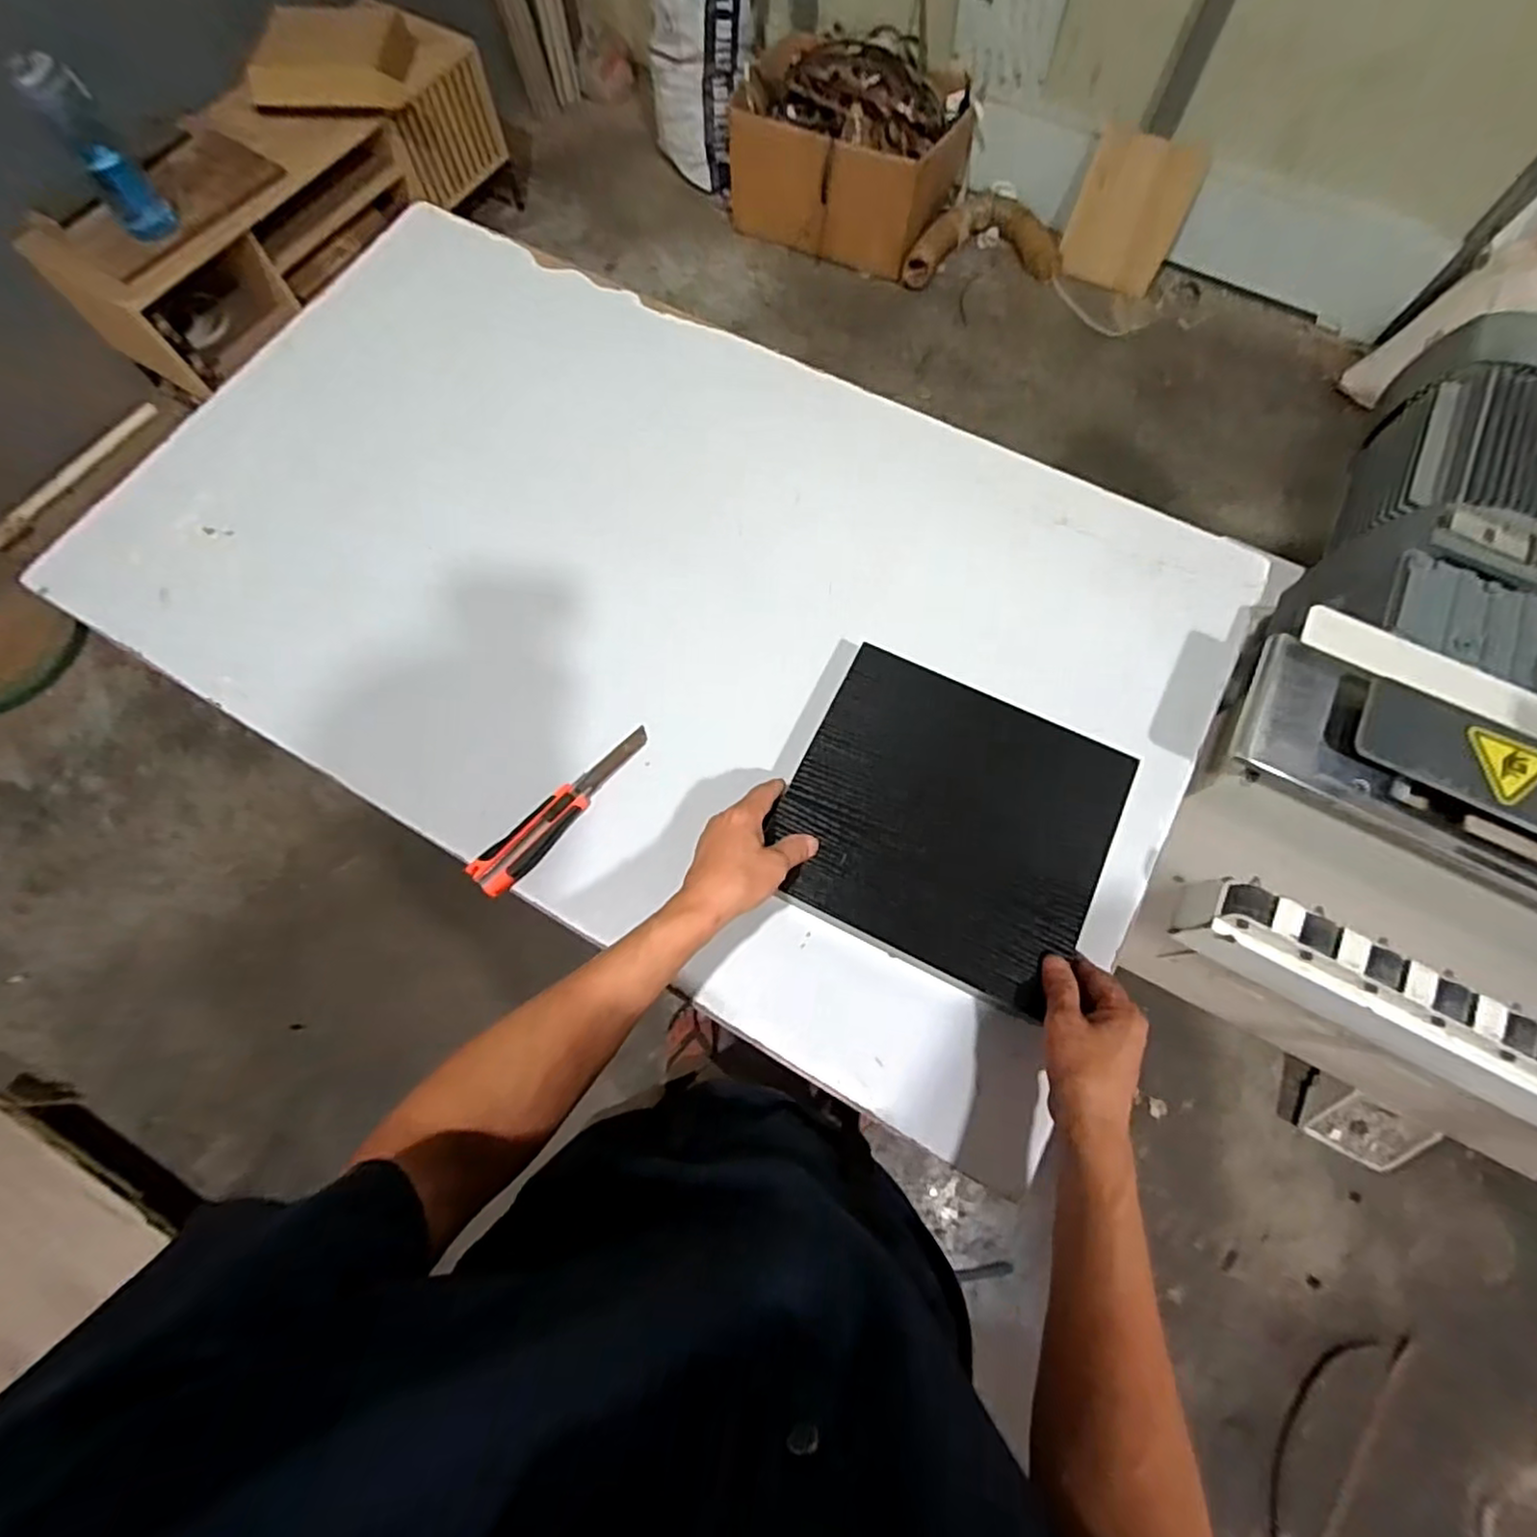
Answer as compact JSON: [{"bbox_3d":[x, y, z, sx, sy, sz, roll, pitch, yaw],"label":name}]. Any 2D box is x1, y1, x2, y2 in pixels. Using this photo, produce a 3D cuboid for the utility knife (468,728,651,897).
[{"bbox_3d":[-0.193,0.038,0.647,0.039,0.015,0.204,42,76,13],"label":"utility knife"}]

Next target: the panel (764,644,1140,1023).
[{"bbox_3d":[0.158,0.043,0.602,0.268,0.020,0.243,25,73,9],"label":"panel"}]

